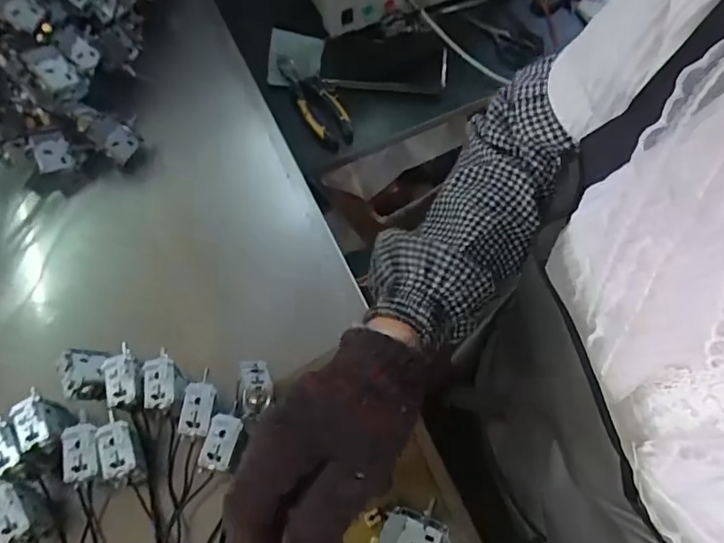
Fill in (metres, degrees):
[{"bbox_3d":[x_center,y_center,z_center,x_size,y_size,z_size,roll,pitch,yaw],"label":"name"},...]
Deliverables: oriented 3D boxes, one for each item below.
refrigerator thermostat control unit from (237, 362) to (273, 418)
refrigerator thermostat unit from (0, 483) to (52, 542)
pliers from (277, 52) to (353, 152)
[{"bbox_3d":[-0.088,0.094,0.422,0.029,0.017,0.047,-9,65,-7],"label":"refrigerator thermostat control unit"},{"bbox_3d":[-0.256,0.179,0.380,0.029,0.036,0.042,-37,72,-18],"label":"refrigerator thermostat unit"},{"bbox_3d":[-0.067,-0.221,0.668,0.056,0.025,0.149,-27,69,-15],"label":"pliers"}]

